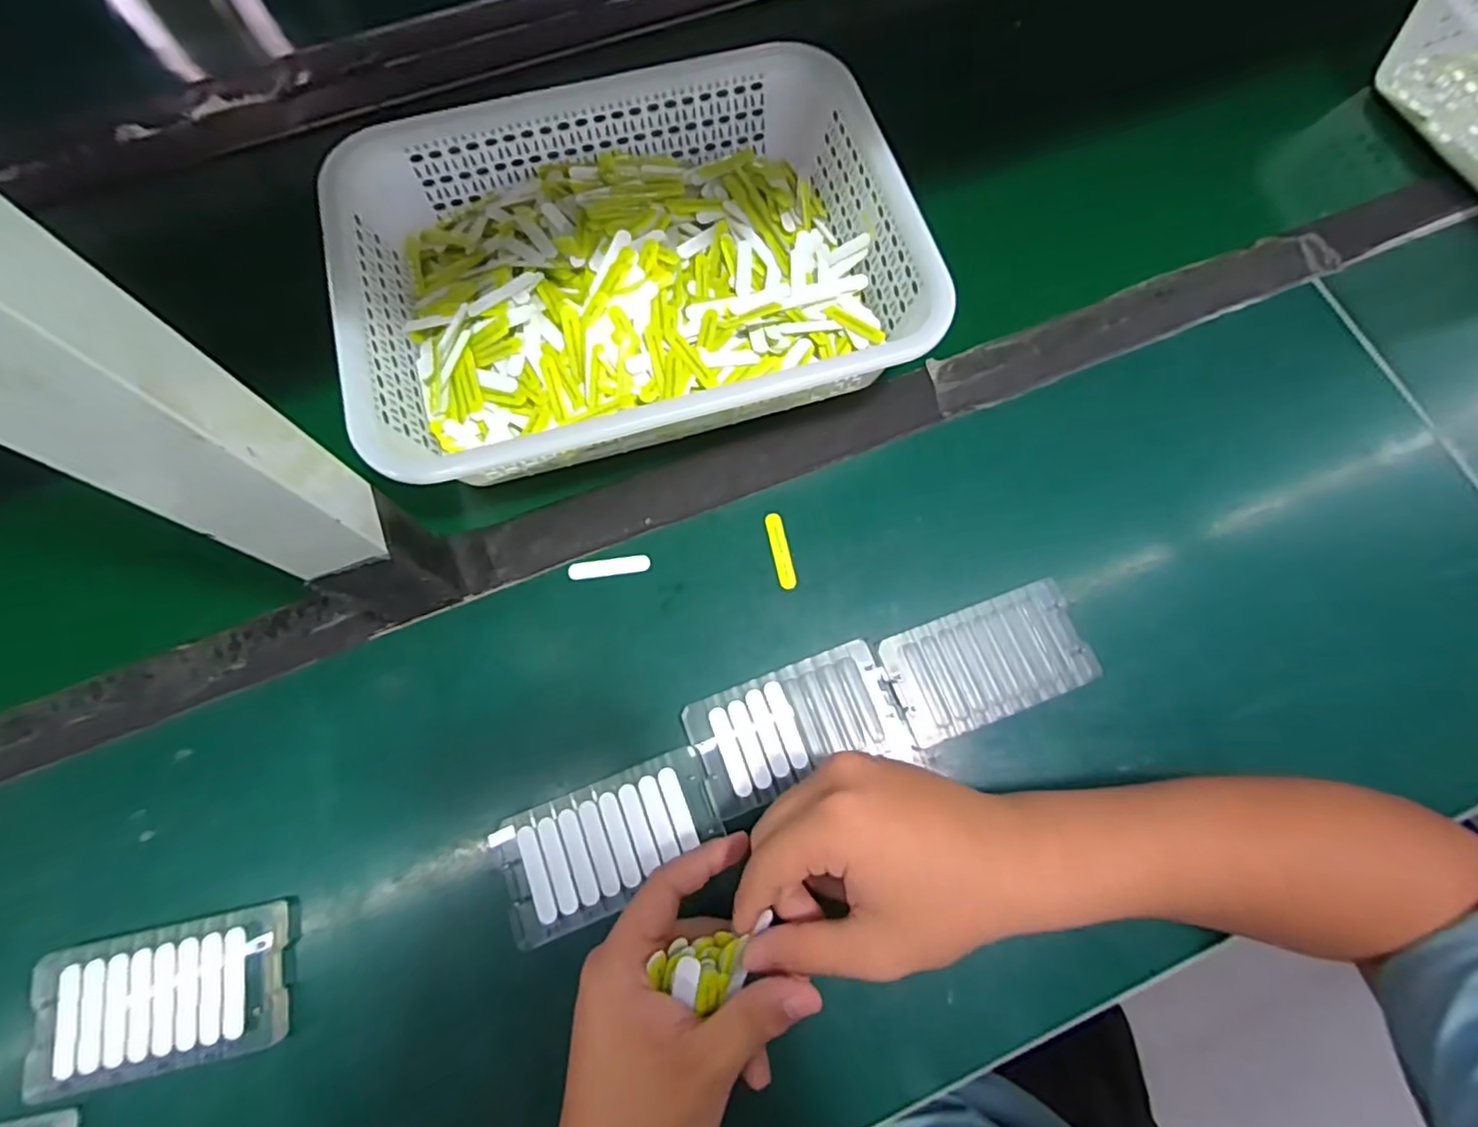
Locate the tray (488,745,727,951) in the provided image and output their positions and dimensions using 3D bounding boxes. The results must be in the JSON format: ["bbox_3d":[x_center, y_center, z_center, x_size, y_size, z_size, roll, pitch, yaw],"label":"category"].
[{"bbox_3d":[-0.071,0.156,0.355,0.122,0.010,0.067,-21,74,-7],"label":"tray"}]

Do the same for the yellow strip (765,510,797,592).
[{"bbox_3d":[0.027,-0.009,0.412,0.011,0.004,0.052,-11,73,-4],"label":"yellow strip"}]

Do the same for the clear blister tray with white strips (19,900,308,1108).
[{"bbox_3d":[-0.302,0.228,0.333,0.121,0.016,0.067,-12,73,-4],"label":"clear blister tray with white strips"}]

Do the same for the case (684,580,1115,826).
[{"bbox_3d":[0.093,0.078,0.382,0.241,0.015,0.069,-16,74,-6],"label":"case"}]

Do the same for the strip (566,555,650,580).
[{"bbox_3d":[-0.083,0.002,0.406,0.052,0.004,0.012,-8,73,-3],"label":"strip"}]

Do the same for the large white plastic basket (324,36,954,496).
[{"bbox_3d":[-0.073,-0.199,0.430,0.350,0.079,0.247,-14,74,-5],"label":"large white plastic basket"}]

